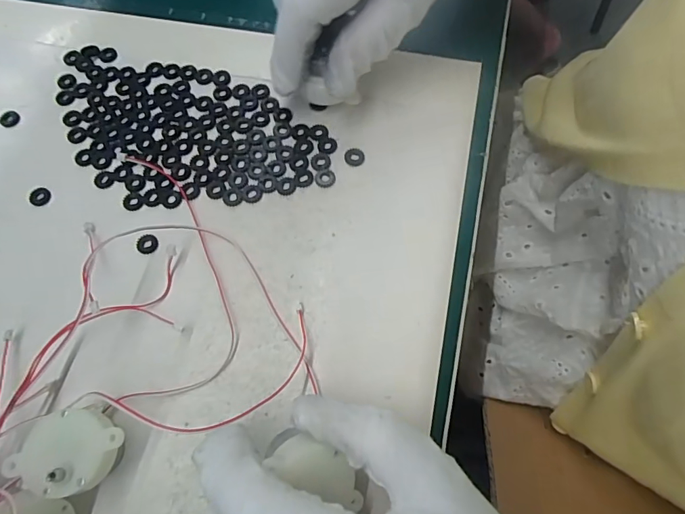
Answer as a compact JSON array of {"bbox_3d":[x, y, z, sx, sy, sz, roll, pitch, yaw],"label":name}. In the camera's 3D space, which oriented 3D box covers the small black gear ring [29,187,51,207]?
[{"bbox_3d":[-0.163,-0.033,0.245,0.010,0.004,0.011,-1,69,2],"label":"small black gear ring"}]

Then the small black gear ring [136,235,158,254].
[{"bbox_3d":[-0.100,-0.007,0.232,0.010,0.004,0.010,-1,69,2],"label":"small black gear ring"}]

